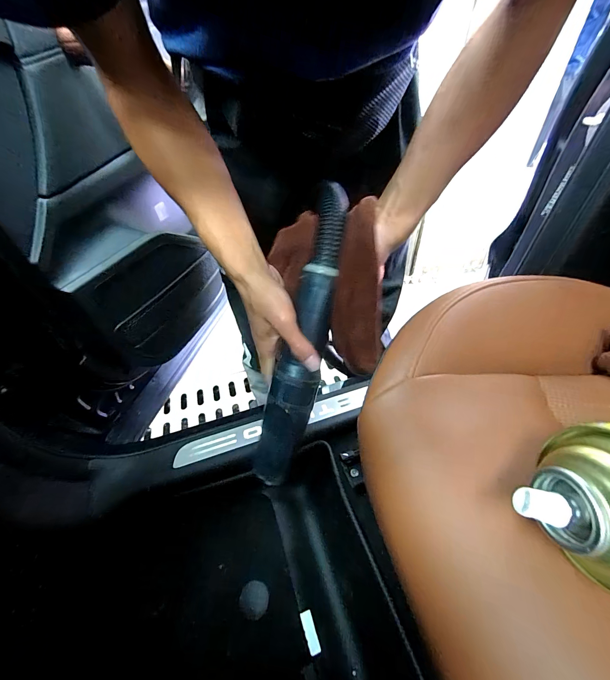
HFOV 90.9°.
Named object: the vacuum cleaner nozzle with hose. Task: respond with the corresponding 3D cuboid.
[{"bbox_3d":[-0.001,0.000,0.355,0.053,0.367,0.042,15,5,18],"label":"vacuum cleaner nozzle with hose"}]

